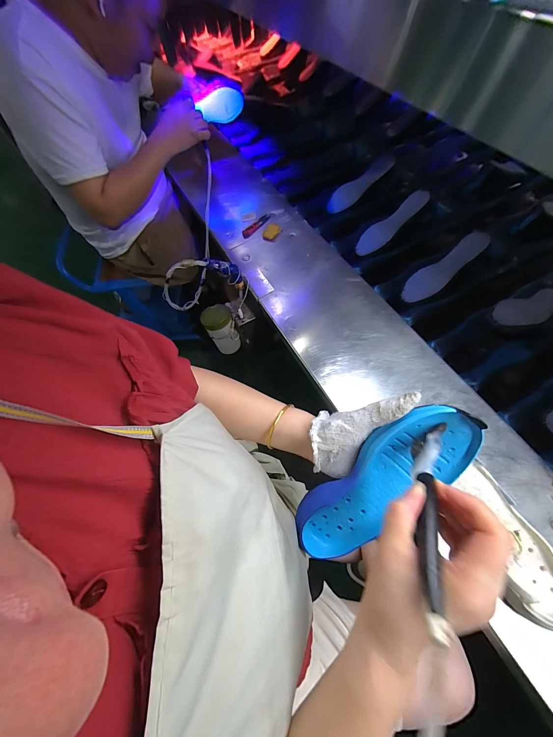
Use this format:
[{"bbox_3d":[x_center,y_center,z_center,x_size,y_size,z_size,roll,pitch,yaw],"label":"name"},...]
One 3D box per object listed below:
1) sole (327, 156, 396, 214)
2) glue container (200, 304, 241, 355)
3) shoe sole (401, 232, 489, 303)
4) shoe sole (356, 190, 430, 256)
[{"bbox_3d":[0.248,-0.547,0.852,0.226,0.020,0.058,-37,86,7],"label":"sole"},{"bbox_3d":[-0.146,-0.100,0.757,0.076,0.116,0.079,-22,62,-10],"label":"glue container"},{"bbox_3d":[0.399,-0.238,0.682,0.214,0.025,0.064,-39,63,14],"label":"shoe sole"},{"bbox_3d":[0.302,-0.383,0.758,0.207,0.015,0.058,-39,61,20],"label":"shoe sole"}]

